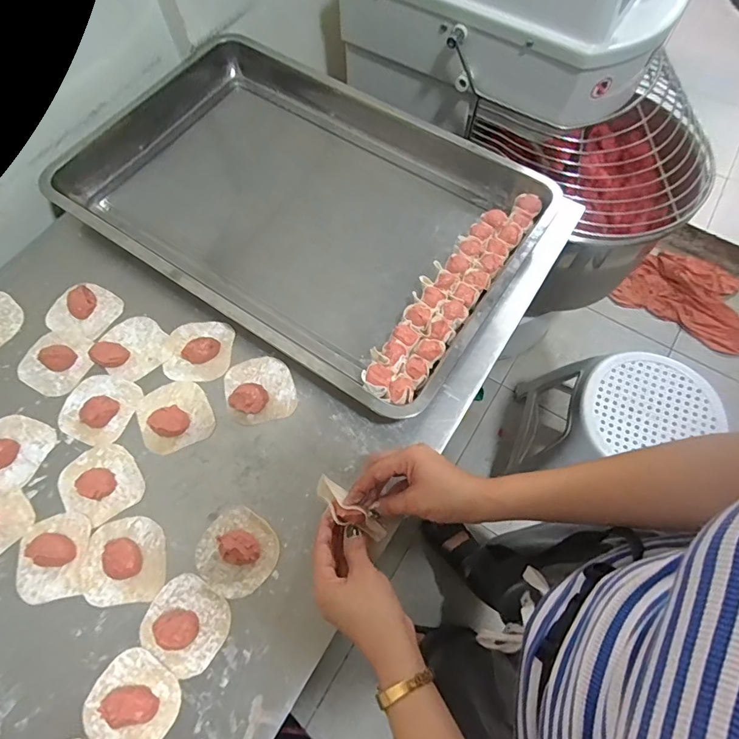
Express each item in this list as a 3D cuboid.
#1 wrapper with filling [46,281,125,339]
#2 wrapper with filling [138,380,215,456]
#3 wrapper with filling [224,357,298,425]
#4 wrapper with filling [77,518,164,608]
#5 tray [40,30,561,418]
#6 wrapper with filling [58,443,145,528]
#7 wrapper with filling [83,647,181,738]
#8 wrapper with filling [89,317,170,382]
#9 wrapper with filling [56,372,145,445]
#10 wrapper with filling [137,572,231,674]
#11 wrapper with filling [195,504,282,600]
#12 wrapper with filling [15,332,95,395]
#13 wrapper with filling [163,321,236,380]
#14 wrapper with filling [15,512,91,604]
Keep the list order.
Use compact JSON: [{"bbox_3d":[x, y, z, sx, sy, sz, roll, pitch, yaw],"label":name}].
[{"bbox_3d":[-0.358,-0.077,0.562,0.084,0.022,0.070,23,69,10],"label":"wrapper with filling"},{"bbox_3d":[-0.220,0.049,0.506,0.077,0.020,0.077,0,67,1],"label":"wrapper with filling"},{"bbox_3d":[-0.127,0.020,0.521,0.077,0.018,0.078,0,67,1],"label":"wrapper with filling"},{"bbox_3d":[-0.246,0.187,0.447,0.080,0.017,0.079,0,67,1],"label":"wrapper with filling"},{"bbox_3d":[-0.111,-0.240,0.622,0.643,0.058,0.395,32,71,14],"label":"tray"},{"bbox_3d":[-0.287,0.117,0.475,0.076,0.023,0.080,0,67,1],"label":"wrapper with filling"},{"bbox_3d":[-0.213,0.297,0.398,0.078,0.020,0.074,31,71,13],"label":"wrapper with filling"},{"bbox_3d":[-0.286,-0.029,0.542,0.079,0.015,0.079,-41,72,-15],"label":"wrapper with filling"},{"bbox_3d":[-0.308,0.040,0.510,0.079,0.017,0.077,20,68,9],"label":"wrapper with filling"},{"bbox_3d":[-0.175,0.237,0.423,0.078,0.021,0.072,30,70,13],"label":"wrapper with filling"},{"bbox_3d":[-0.133,0.180,0.449,0.076,0.024,0.075,0,67,1],"label":"wrapper with filling"},{"bbox_3d":[-0.372,-0.015,0.532,0.080,0.022,0.077,24,69,11],"label":"wrapper with filling"},{"bbox_3d":[-0.205,-0.027,0.536,0.078,0.023,0.075,-1,67,0],"label":"wrapper with filling"},{"bbox_3d":[-0.318,0.184,0.447,0.069,0.017,0.079,-4,67,-1],"label":"wrapper with filling"}]

